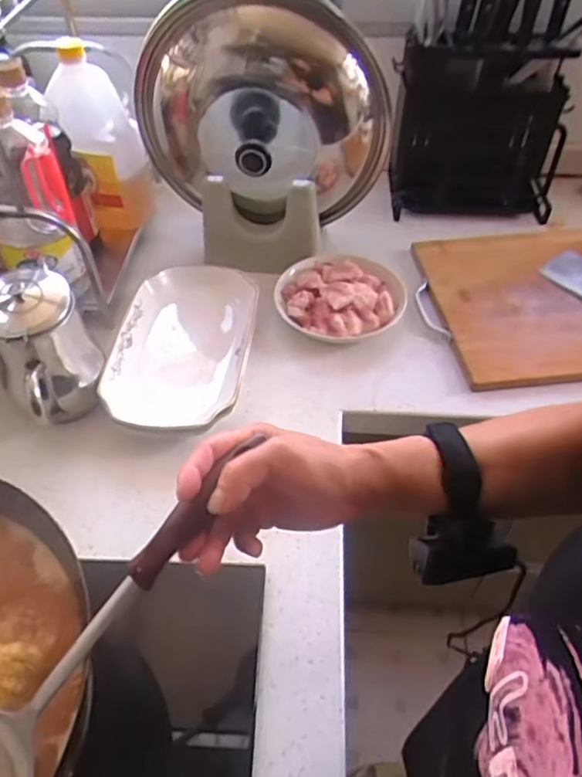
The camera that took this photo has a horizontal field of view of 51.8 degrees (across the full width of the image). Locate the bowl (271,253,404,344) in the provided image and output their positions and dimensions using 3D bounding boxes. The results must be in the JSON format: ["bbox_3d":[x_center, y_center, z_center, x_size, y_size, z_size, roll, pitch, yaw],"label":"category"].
[{"bbox_3d":[0.066,-0.124,0.816,0.167,0.045,0.137,14,51,12],"label":"bowl"}]

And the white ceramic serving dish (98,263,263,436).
[{"bbox_3d":[-0.138,-0.052,0.758,0.165,0.055,0.259,5,49,4],"label":"white ceramic serving dish"}]

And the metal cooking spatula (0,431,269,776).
[{"bbox_3d":[-0.139,0.158,0.375,0.067,0.039,0.305,39,87,29],"label":"metal cooking spatula"}]

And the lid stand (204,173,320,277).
[{"bbox_3d":[-0.043,-0.241,0.879,0.166,0.152,0.052,2,49,2],"label":"lid stand"}]

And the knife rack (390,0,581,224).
[{"bbox_3d":[0.285,-0.425,0.867,0.246,0.309,0.154,2,49,2],"label":"knife rack"}]

